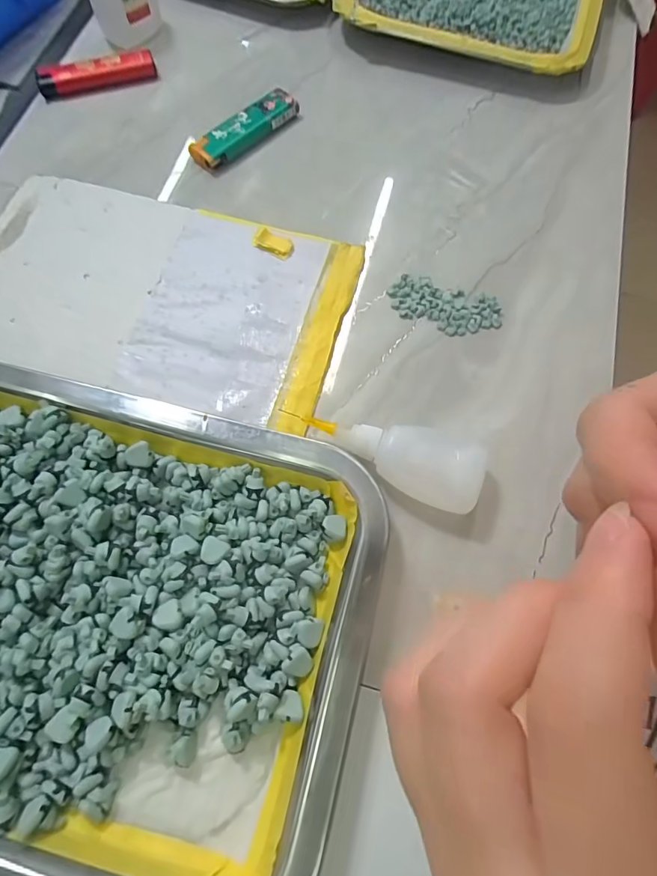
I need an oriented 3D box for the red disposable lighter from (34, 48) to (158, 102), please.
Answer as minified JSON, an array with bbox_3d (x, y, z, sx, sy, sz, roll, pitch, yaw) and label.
[{"bbox_3d":[-0.161,-0.253,0.328,0.079,0.012,0.017,-17,70,-8],"label":"red disposable lighter"}]

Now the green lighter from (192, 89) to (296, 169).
[{"bbox_3d":[-0.055,-0.204,0.315,0.079,0.013,0.024,-39,75,-15],"label":"green lighter"}]

